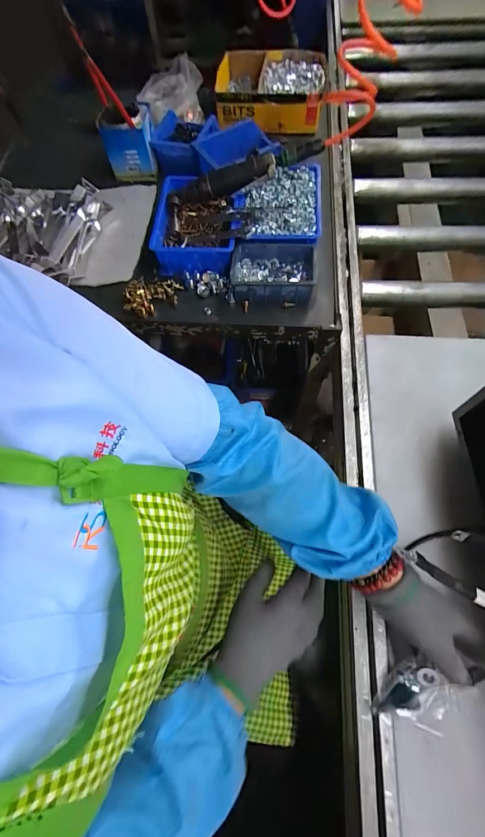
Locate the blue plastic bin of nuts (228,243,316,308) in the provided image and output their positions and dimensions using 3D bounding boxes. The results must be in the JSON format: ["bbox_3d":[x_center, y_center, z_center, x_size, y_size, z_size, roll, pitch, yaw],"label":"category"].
[{"bbox_3d":[0.055,-0.252,0.605,0.146,0.053,0.097,4,67,5],"label":"blue plastic bin of nuts"}]

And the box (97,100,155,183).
[{"bbox_3d":[-0.238,-0.585,0.729,0.102,0.099,0.094,-4,67,2],"label":"box"}]

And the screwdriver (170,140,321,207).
[{"bbox_3d":[0.001,-0.438,0.615,0.284,0.044,0.058,-9,66,17],"label":"screwdriver"}]

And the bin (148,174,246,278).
[{"bbox_3d":[-0.082,-0.361,0.655,0.166,0.071,0.192,4,67,5],"label":"bin"}]

